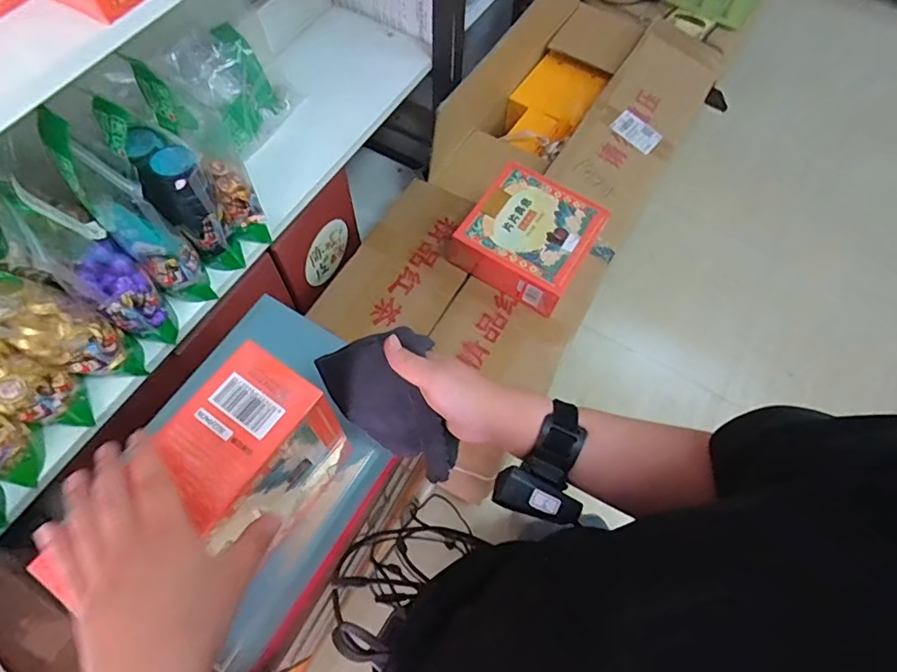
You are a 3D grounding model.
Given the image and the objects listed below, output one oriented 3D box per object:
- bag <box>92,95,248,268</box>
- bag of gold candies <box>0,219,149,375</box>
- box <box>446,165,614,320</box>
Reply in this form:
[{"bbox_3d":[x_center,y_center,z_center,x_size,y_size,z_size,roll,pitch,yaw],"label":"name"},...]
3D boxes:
[{"bbox_3d":[-0.314,-0.166,0.626,0.065,0.224,0.080,-42,49,-19],"label":"bag"},{"bbox_3d":[-0.453,-0.040,0.567,0.192,0.213,0.072,34,68,14],"label":"bag of gold candies"},{"bbox_3d":[0.144,-0.179,0.933,0.205,0.087,0.211,31,67,12],"label":"box"}]

